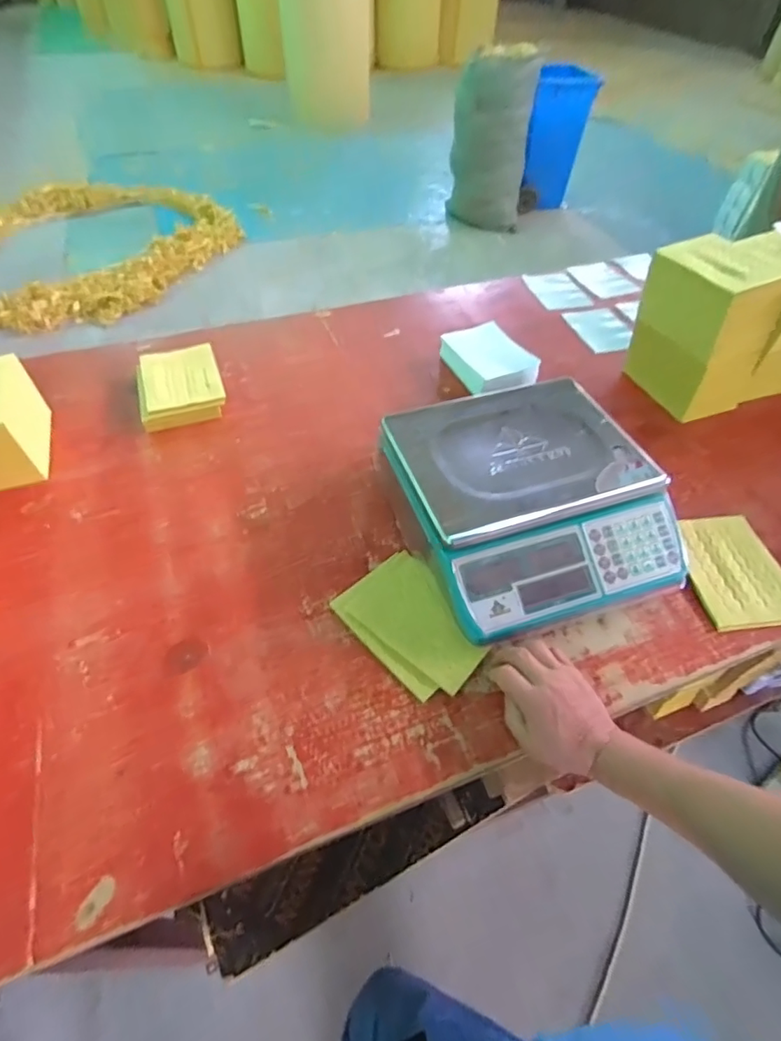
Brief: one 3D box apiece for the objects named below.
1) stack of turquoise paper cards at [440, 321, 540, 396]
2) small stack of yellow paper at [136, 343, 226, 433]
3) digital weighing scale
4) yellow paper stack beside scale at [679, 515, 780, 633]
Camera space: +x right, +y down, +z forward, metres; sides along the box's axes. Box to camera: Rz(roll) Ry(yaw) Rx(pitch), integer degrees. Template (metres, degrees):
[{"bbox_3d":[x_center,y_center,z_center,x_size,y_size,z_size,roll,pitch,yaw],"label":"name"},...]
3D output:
[{"bbox_3d":[0.174,-0.285,0.914,0.111,0.057,0.159,-21,55,-18],"label":"stack of turquoise paper cards"},{"bbox_3d":[-0.344,-0.218,0.860,0.130,0.041,0.160,-15,53,-14],"label":"small stack of yellow paper"},{"bbox_3d":[0.173,-0.029,0.667,0.305,0.110,0.308,-14,53,-13],"label":"digital weighing scale"},{"bbox_3d":[0.436,0.062,0.663,0.122,0.015,0.160,-5,52,-6],"label":"yellow paper stack beside scale"}]

